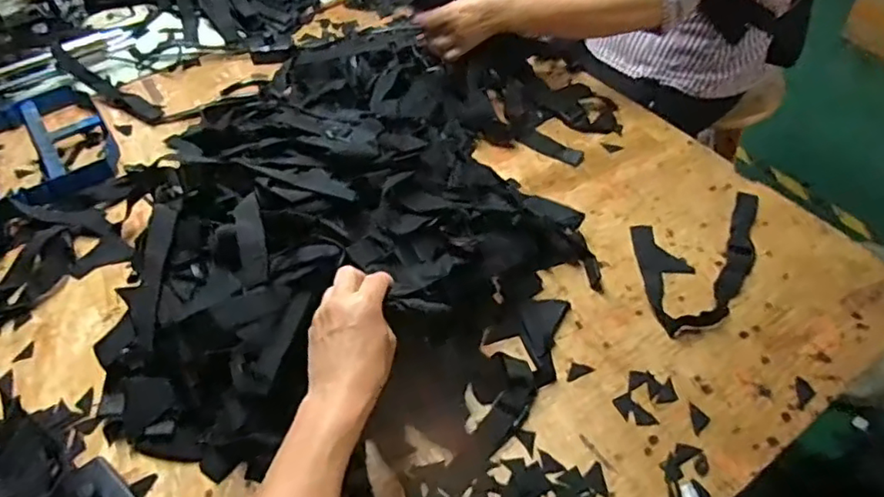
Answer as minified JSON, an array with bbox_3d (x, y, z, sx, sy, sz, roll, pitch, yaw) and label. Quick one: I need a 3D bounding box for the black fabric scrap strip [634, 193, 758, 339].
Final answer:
[{"bbox_3d":[0.308,0.009,0.684,0.198,0.010,0.147,-16,50,-10],"label":"black fabric scrap strip"}]

